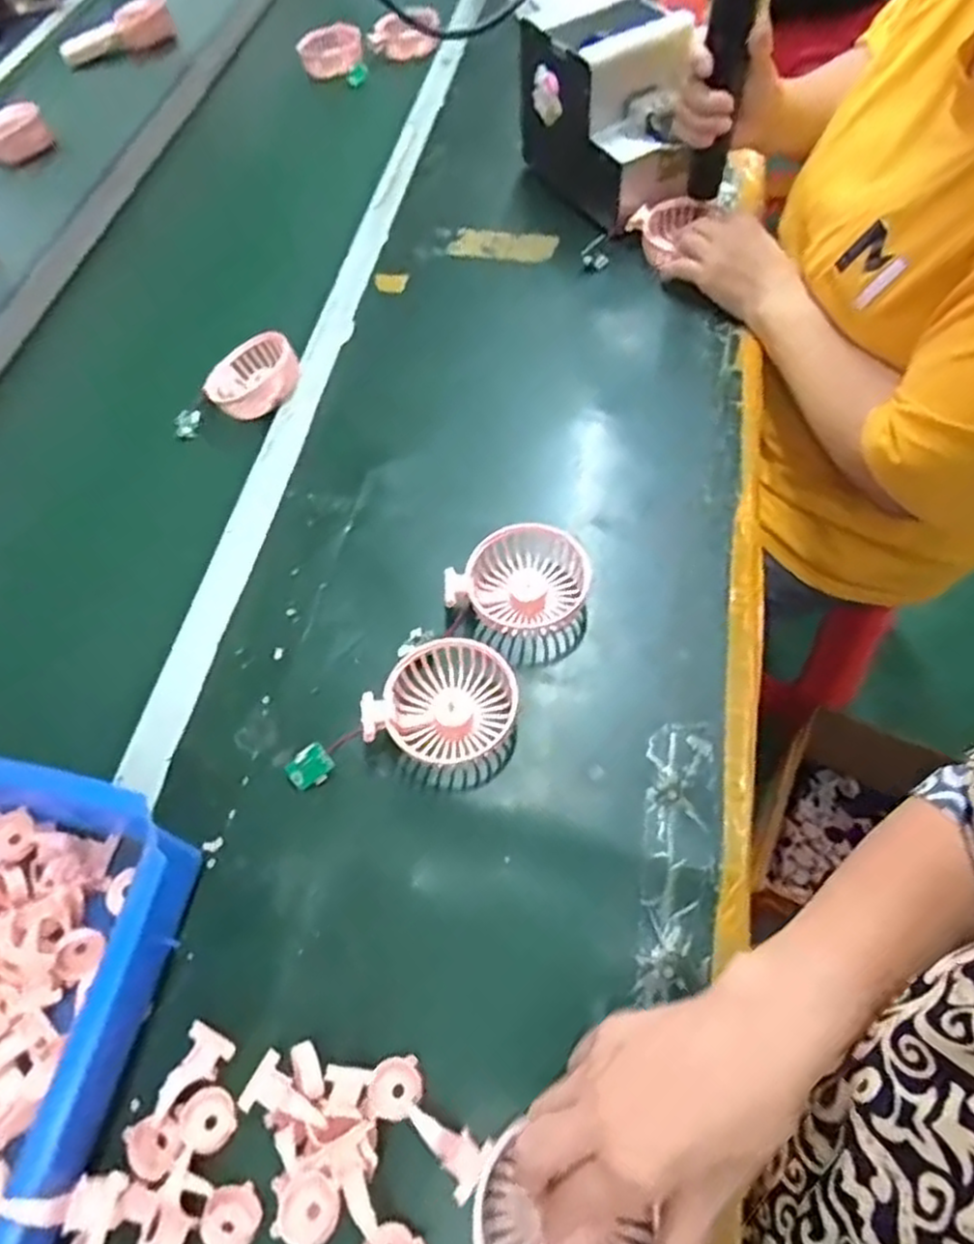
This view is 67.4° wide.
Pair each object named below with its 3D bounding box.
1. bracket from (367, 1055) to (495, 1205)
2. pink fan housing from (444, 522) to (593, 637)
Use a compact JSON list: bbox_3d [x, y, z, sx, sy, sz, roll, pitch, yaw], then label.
[{"bbox_3d":[-0.032,0.268,0.391,0.075,0.017,0.030,34,69,24],"label":"bracket"},{"bbox_3d":[0.026,-0.029,0.550,0.102,0.035,0.080,-32,66,-14],"label":"pink fan housing"}]

